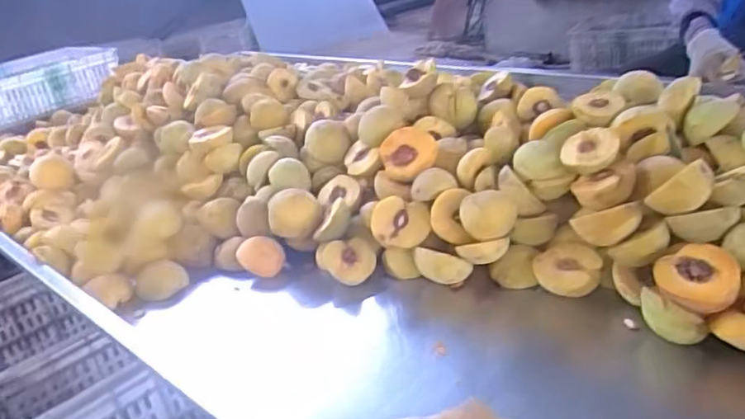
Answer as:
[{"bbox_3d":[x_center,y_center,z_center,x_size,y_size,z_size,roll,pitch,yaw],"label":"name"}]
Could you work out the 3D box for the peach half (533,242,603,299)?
[{"bbox_3d":[0.223,0.070,0.696,0.074,0.037,0.061,-1,25,15],"label":"peach half"}]

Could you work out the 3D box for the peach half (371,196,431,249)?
[{"bbox_3d":[0.037,0.021,0.772,0.074,0.035,0.065,11,63,15],"label":"peach half"}]

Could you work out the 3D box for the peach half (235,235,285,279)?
[{"bbox_3d":[-0.155,0.069,0.859,0.067,0.030,0.055,31,79,15],"label":"peach half"}]

